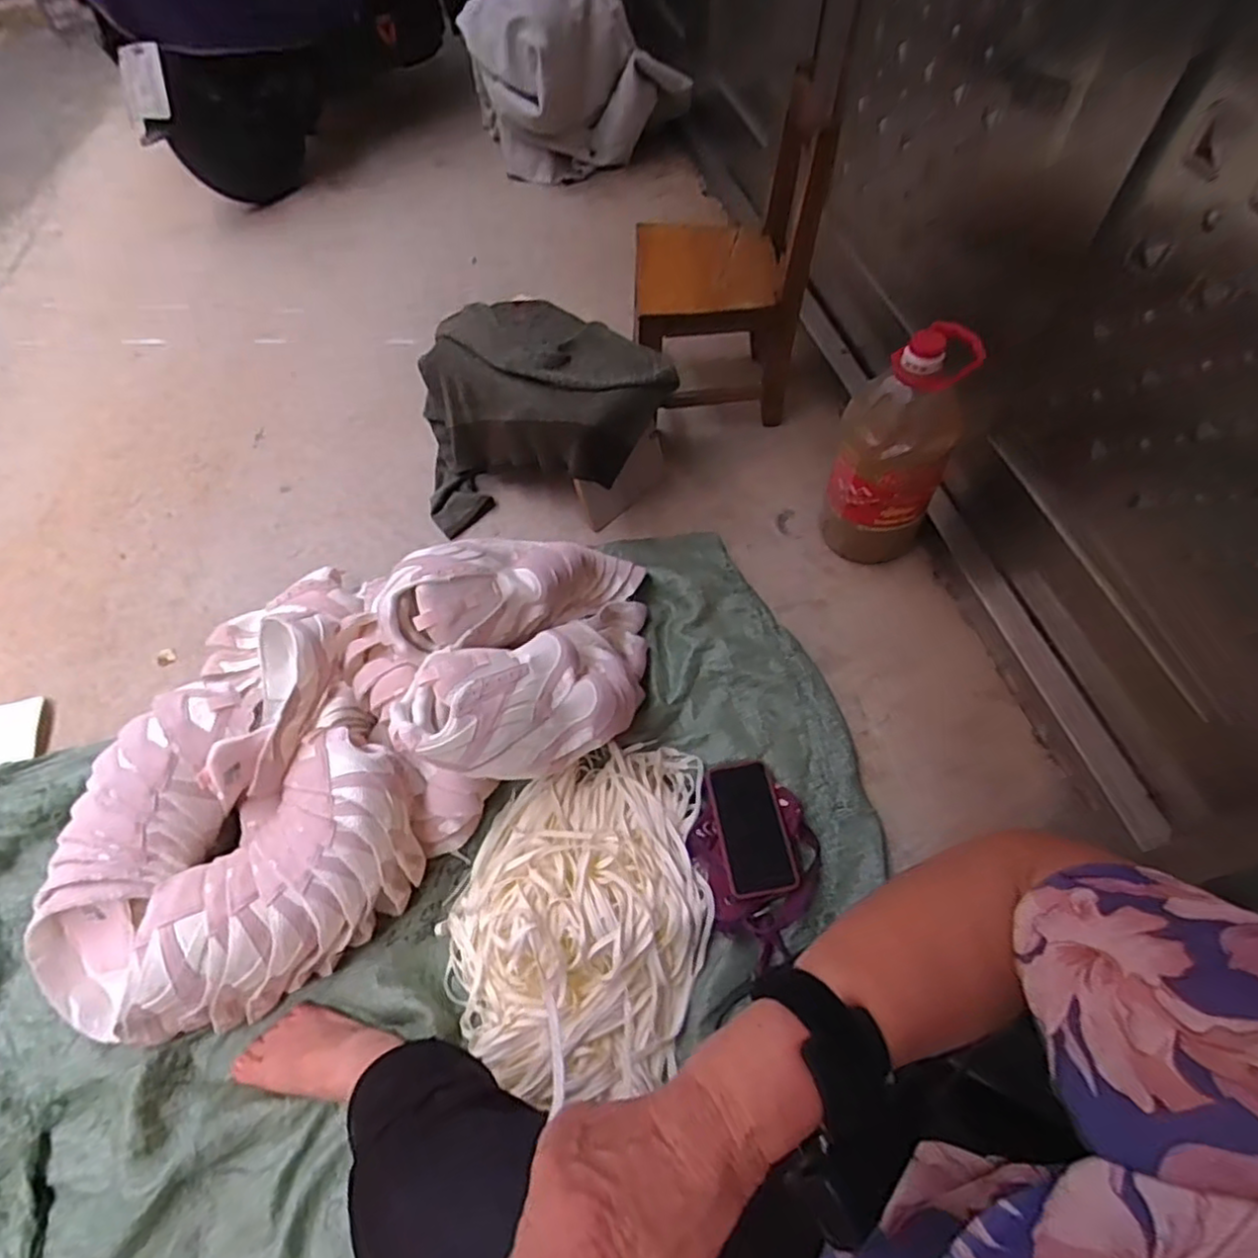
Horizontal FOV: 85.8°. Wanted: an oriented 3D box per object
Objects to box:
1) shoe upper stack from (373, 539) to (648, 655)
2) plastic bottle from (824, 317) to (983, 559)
[{"bbox_3d":[-0.133,-0.056,0.917,0.123,0.097,0.416,43,34,26],"label":"shoe upper stack"},{"bbox_3d":[0.394,-0.254,1.014,0.156,0.363,0.147,25,62,18],"label":"plastic bottle"}]

